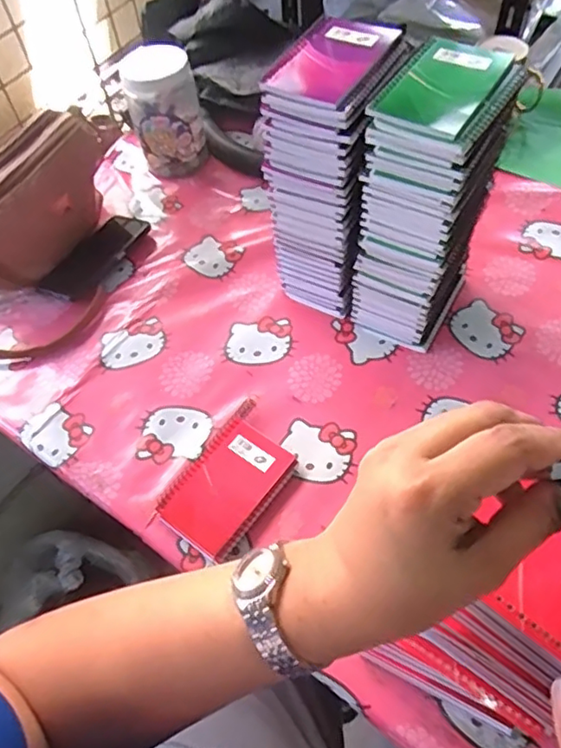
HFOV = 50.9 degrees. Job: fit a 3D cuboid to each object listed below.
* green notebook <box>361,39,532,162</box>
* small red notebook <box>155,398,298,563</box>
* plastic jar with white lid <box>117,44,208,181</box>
[{"bbox_3d":[0.148,-0.251,0.518,0.099,0.017,0.131,28,63,23],"label":"green notebook"},{"bbox_3d":[-0.050,0.109,0.619,0.096,0.020,0.155,31,63,24],"label":"small red notebook"},{"bbox_3d":[-0.174,-0.398,0.903,0.099,0.167,0.112,-12,55,-3],"label":"plastic jar with white lid"}]

